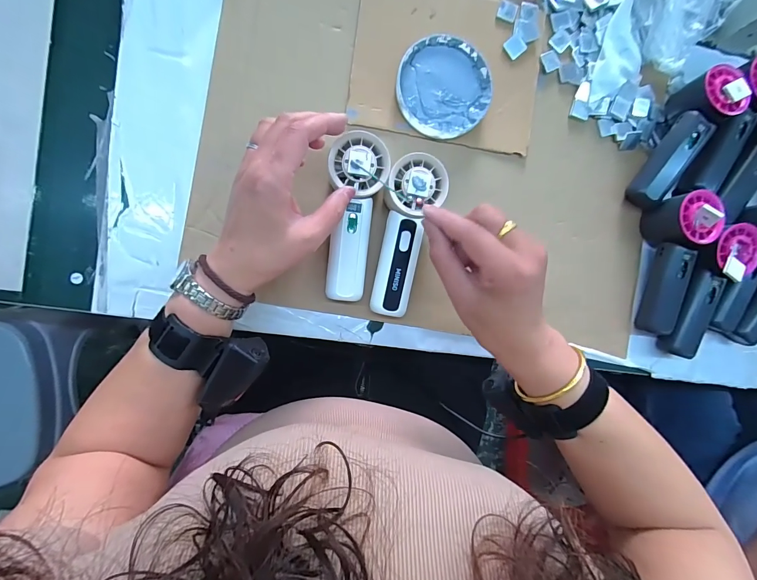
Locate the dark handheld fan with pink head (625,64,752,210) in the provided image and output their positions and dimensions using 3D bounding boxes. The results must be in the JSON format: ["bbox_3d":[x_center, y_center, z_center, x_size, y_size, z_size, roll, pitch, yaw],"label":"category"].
[{"bbox_3d":[0.347,-0.167,0.410,0.057,0.055,0.160,26,87,-8],"label":"dark handheld fan with pink head"}]

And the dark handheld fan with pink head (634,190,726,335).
[{"bbox_3d":[0.339,-0.029,0.413,0.055,0.058,0.155,3,90,-8],"label":"dark handheld fan with pink head"}]

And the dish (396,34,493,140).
[{"bbox_3d":[0.069,-0.214,0.389,0.099,0.016,0.100,0,92,-8],"label":"dish"}]

